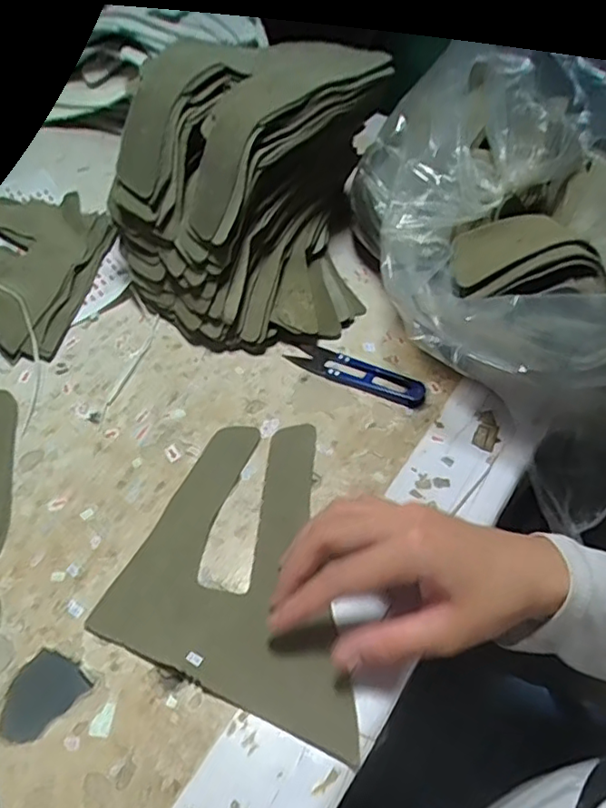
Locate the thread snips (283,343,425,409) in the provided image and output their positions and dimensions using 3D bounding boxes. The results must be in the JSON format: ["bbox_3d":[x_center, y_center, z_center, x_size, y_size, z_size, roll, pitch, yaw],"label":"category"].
[{"bbox_3d":[0.038,-0.023,0.424,0.098,0.008,0.024,22,55,14],"label":"thread snips"}]

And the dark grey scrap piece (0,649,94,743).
[{"bbox_3d":[-0.130,0.142,0.297,0.032,0.004,0.041,37,59,23],"label":"dark grey scrap piece"}]

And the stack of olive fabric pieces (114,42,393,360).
[{"bbox_3d":[-0.036,-0.141,0.426,0.186,0.149,0.143,-3,53,-5],"label":"stack of olive fabric pieces"}]

